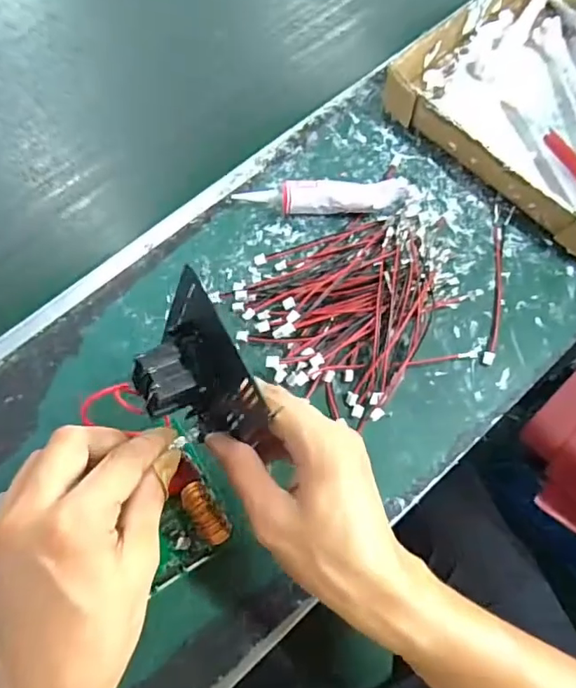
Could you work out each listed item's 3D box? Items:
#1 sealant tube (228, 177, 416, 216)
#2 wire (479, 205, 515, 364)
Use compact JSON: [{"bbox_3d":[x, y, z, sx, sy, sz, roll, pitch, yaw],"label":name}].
[{"bbox_3d":[0.032,-0.113,0.413,0.139,0.023,0.028,-7,69,-2],"label":"sealant tube"},{"bbox_3d":[0.159,-0.048,0.396,0.013,0.007,0.136,11,70,5],"label":"wire"}]

